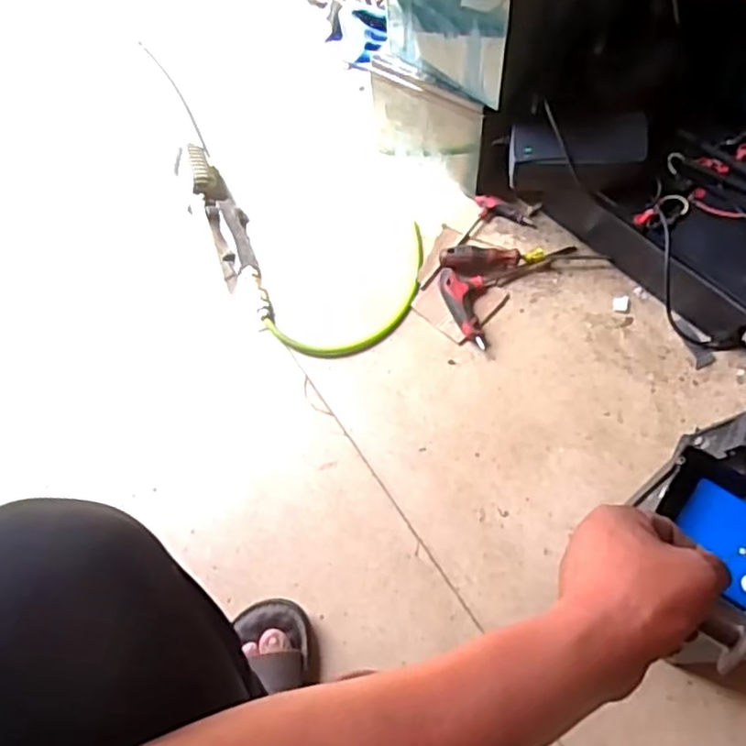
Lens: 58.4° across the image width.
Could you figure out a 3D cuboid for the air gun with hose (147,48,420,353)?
[{"bbox_3d":[-0.192,-0.310,0.992,0.261,0.066,0.701,-37,68,-12],"label":"air gun with hose"}]

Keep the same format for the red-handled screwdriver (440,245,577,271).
[{"bbox_3d":[0.186,-0.160,0.908,0.185,0.033,0.038,-10,65,0],"label":"red-handled screwdriver"}]

